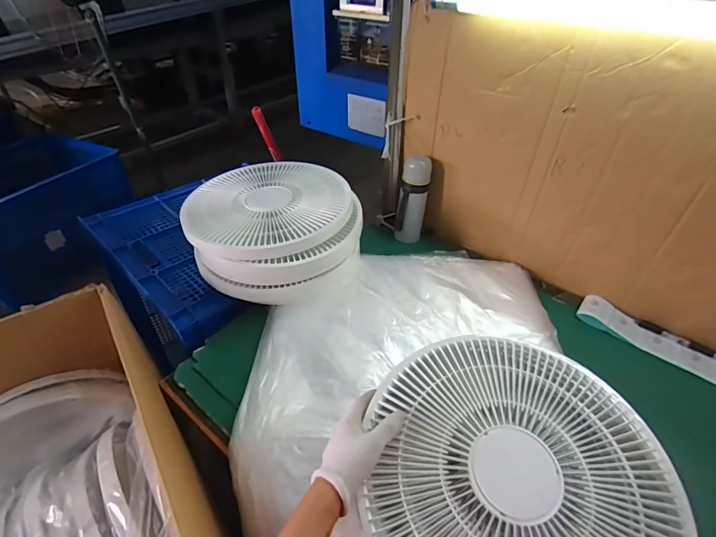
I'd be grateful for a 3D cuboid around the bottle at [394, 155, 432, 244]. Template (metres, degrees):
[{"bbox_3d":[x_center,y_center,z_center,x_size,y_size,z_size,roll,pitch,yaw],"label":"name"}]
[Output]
[{"bbox_3d":[0.133,-0.162,0.947,0.071,0.203,0.061,8,41,8],"label":"bottle"}]

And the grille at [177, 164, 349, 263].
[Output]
[{"bbox_3d":[-0.184,-0.133,0.810,0.335,0.035,0.301,-10,41,-12],"label":"grille"}]

